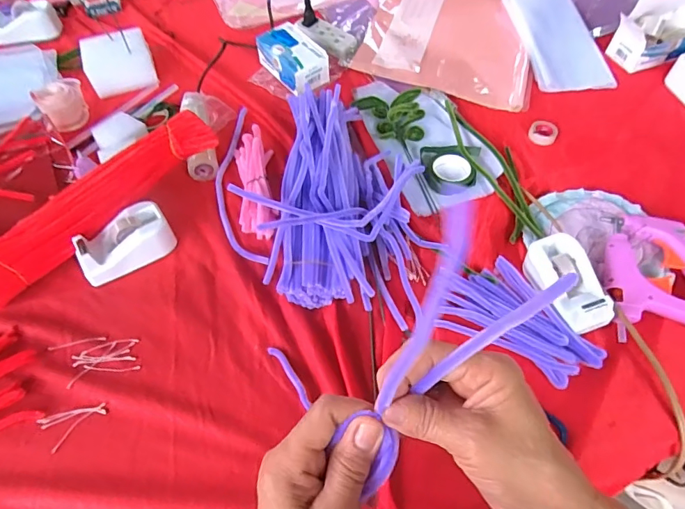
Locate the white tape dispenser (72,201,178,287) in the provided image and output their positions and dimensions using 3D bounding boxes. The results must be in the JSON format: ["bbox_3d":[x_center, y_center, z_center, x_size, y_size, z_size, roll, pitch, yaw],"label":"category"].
[{"bbox_3d":[-0.239,-0.012,0.495,0.097,0.042,0.054,-31,62,-18],"label":"white tape dispenser"}]

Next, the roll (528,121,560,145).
[{"bbox_3d":[0.274,-0.167,0.614,0.036,0.009,0.043,25,61,16],"label":"roll"}]

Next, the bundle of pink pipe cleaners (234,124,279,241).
[{"bbox_3d":[-0.107,-0.092,0.554,0.044,0.029,0.165,-9,57,-5],"label":"bundle of pink pipe cleaners"}]

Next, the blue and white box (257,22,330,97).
[{"bbox_3d":[-0.071,-0.288,0.668,0.070,0.049,0.116,-32,63,-19],"label":"blue and white box"}]

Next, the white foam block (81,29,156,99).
[{"bbox_3d":[-0.328,-0.283,0.658,0.091,0.054,0.072,-20,59,-11],"label":"white foam block"}]

